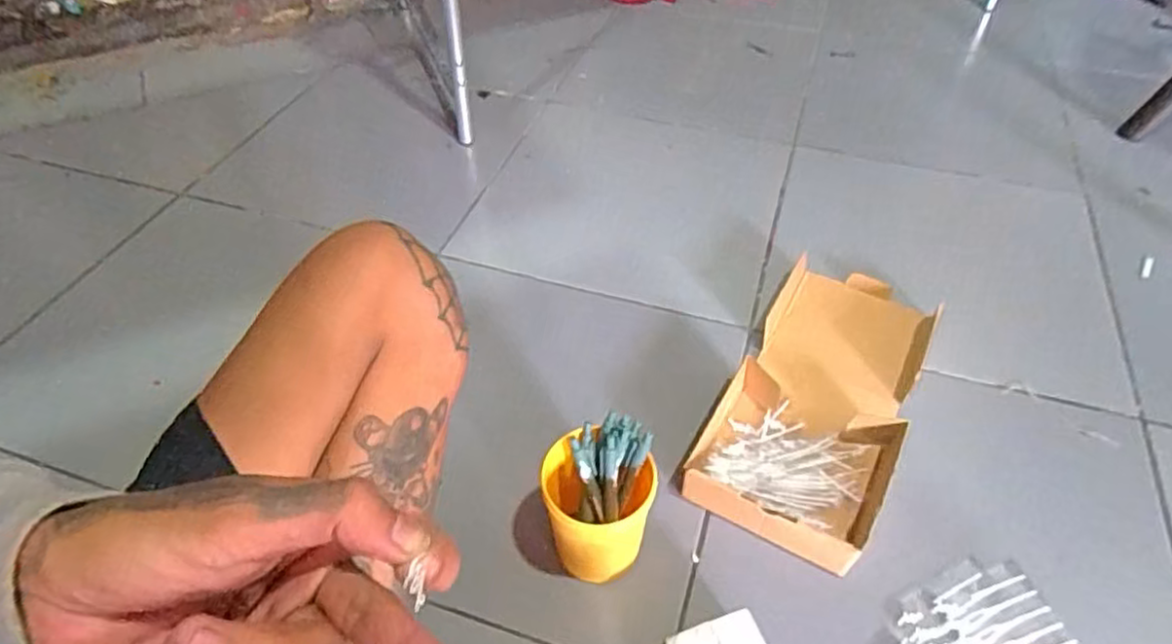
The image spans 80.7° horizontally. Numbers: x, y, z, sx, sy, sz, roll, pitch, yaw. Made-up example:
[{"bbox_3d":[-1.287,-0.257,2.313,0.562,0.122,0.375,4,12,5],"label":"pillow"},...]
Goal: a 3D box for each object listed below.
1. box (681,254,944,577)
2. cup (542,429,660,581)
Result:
[{"bbox_3d":[0.249,0.068,0.721,0.164,0.050,0.363,23,53,20],"label":"box"},{"bbox_3d":[0.009,0.160,0.572,0.090,0.127,0.080,12,49,12],"label":"cup"}]

